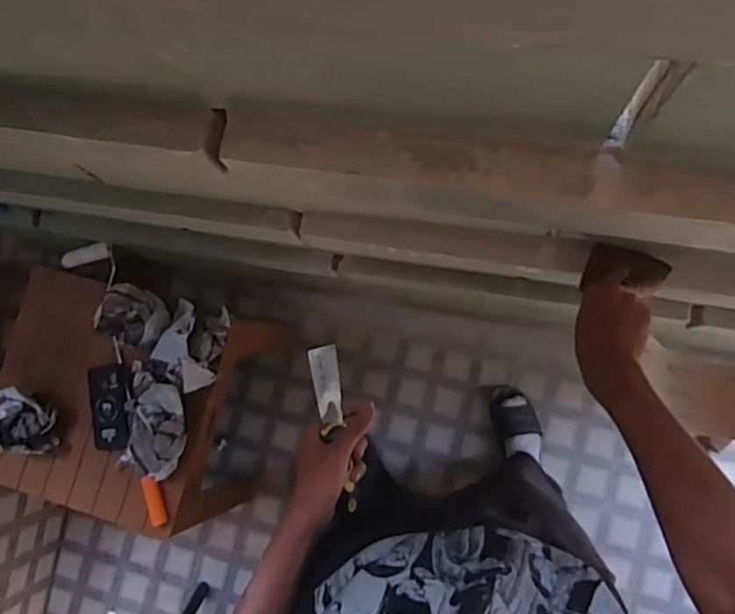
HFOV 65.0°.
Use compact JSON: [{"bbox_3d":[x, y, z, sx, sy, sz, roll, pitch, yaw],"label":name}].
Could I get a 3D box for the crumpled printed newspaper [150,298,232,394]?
[{"bbox_3d":[-0.345,0.070,1.108,0.131,0.085,0.166,18,86,9],"label":"crumpled printed newspaper"}]

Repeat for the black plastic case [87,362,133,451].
[{"bbox_3d":[-0.516,0.202,1.161,0.084,0.015,0.167,-7,82,6],"label":"black plastic case"}]

